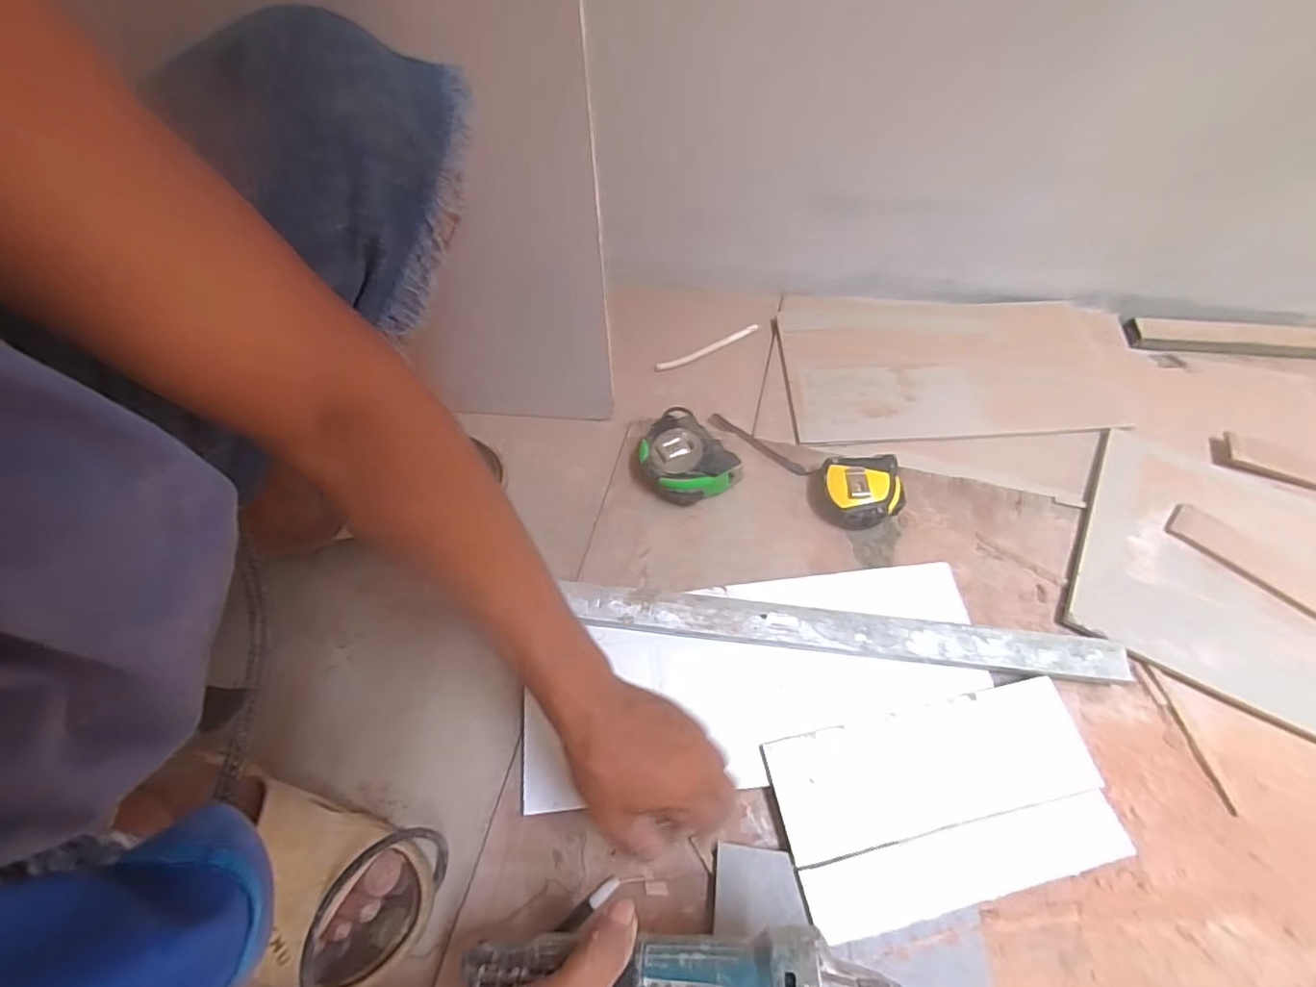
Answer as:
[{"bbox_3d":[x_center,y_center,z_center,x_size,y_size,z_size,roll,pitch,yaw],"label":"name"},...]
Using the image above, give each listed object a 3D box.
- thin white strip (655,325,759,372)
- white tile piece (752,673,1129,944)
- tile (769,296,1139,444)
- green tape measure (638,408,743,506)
[{"bbox_3d":[0.060,-0.173,0.684,0.136,0.007,0.014,-23,63,-9],"label":"thin white strip"},{"bbox_3d":[0.219,0.235,0.439,0.248,0.010,0.130,-11,59,-6],"label":"white tile piece"},{"bbox_3d":[0.338,-0.146,0.652,0.380,0.011,0.197,-3,62,1],"label":"tile"},{"bbox_3d":[0.021,-0.037,0.585,0.080,0.050,0.111,-30,65,-13],"label":"green tape measure"}]

